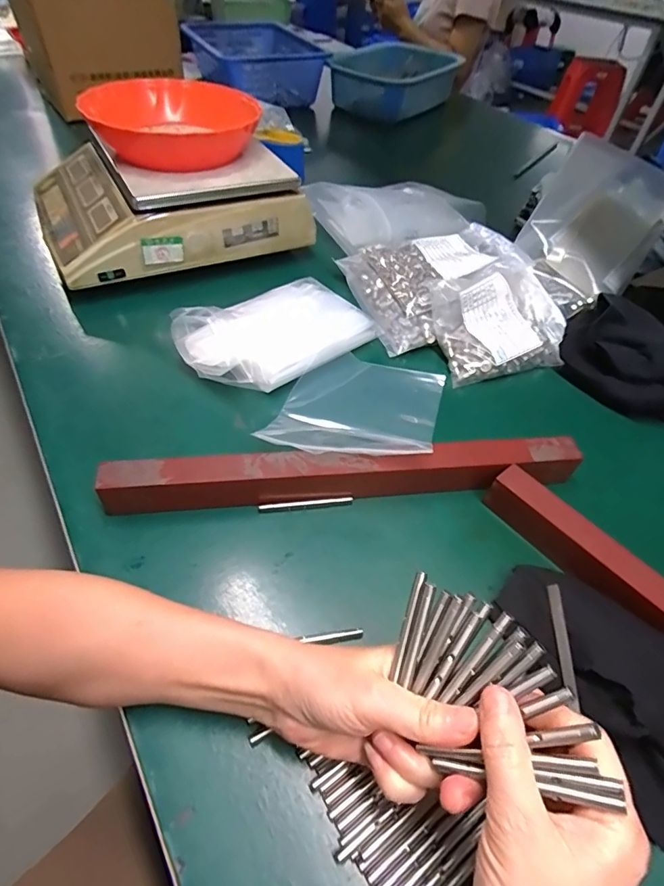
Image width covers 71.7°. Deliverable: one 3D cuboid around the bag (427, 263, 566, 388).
[{"bbox_3d":[0.196,-0.142,0.533,0.160,0.075,0.114,-14,53,-15],"label":"bag"}]

